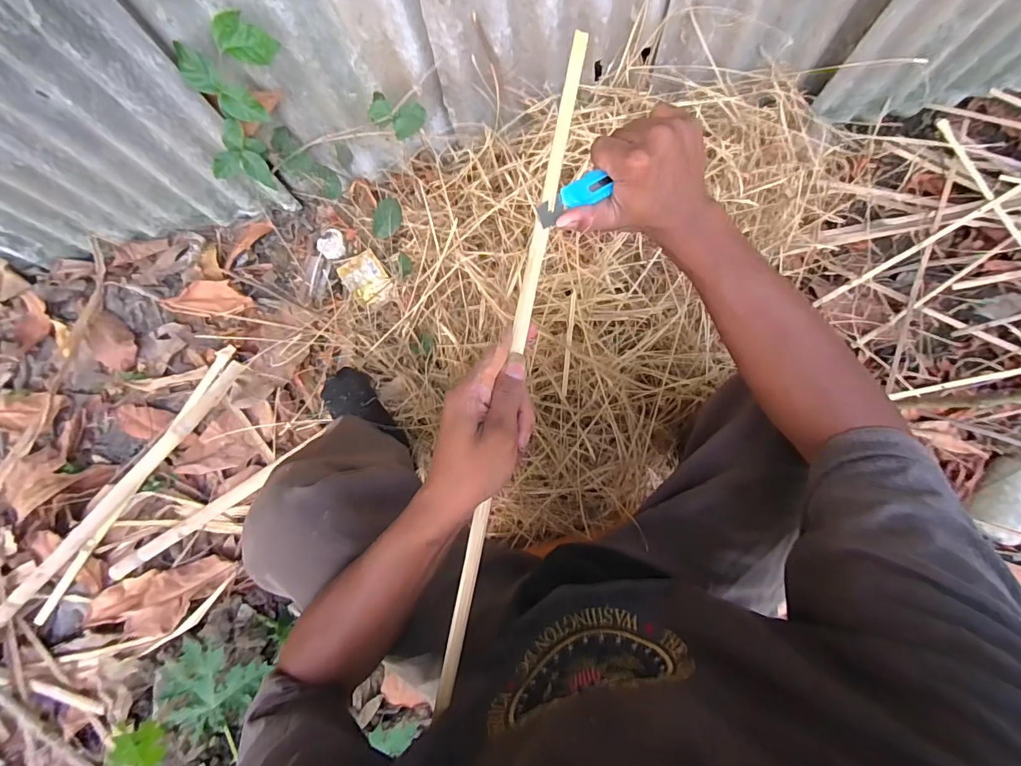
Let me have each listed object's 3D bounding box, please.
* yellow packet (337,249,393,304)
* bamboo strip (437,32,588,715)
[{"bbox_3d":[-0.286,-0.206,0.869,0.079,0.014,0.094,-35,80,-1],"label":"yellow packet"},{"bbox_3d":[0.003,-0.015,0.333,0.012,0.007,0.513,12,88,6],"label":"bamboo strip"}]

